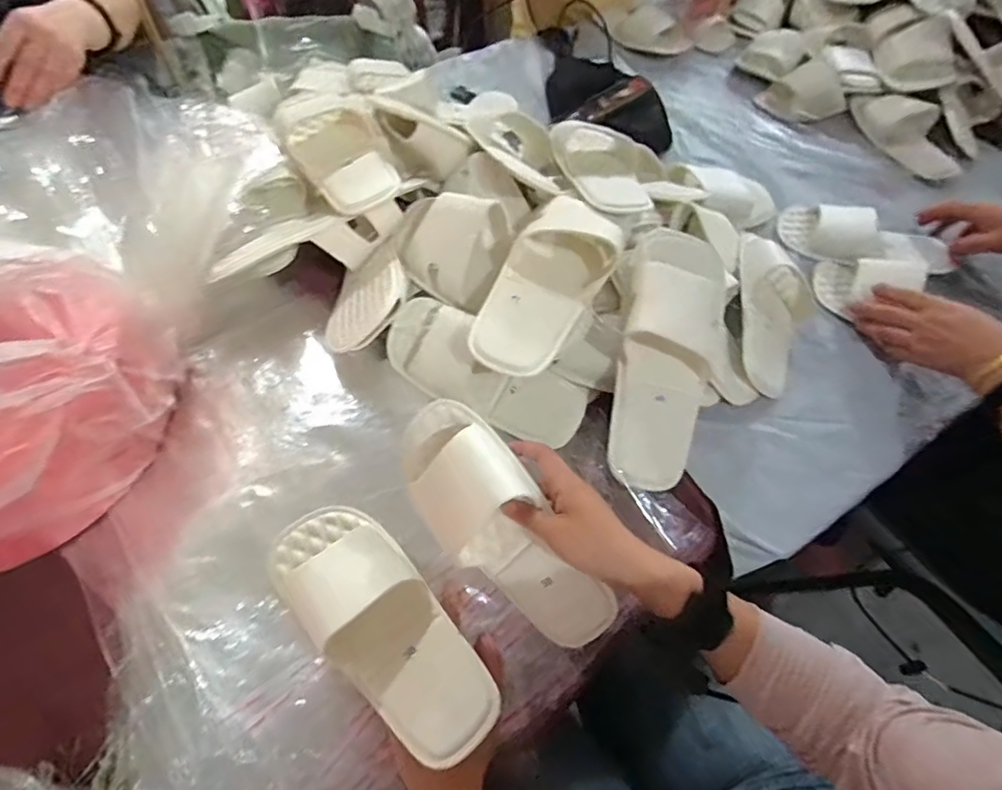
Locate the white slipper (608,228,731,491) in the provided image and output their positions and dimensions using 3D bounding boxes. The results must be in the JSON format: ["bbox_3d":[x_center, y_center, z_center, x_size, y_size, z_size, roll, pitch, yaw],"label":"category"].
[{"bbox_3d":[0.186,-0.039,0.588,0.109,0.058,0.282,9,91,3],"label":"white slipper"}]

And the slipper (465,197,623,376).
[{"bbox_3d":[0.040,-0.115,0.575,0.108,0.065,0.216,29,61,14],"label":"slipper"}]

